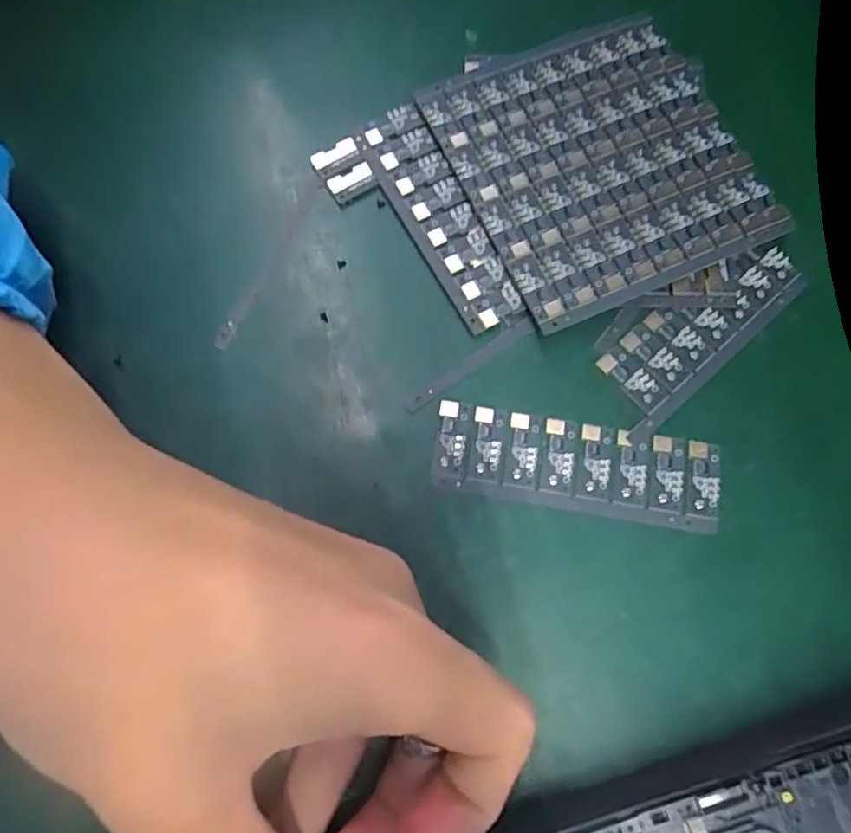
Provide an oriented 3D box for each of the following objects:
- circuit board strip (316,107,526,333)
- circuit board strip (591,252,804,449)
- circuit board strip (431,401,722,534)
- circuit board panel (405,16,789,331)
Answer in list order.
[{"bbox_3d":[-0.001,-0.070,0.234,0.042,0.004,0.094,-28,78,-9],"label":"circuit board strip"},{"bbox_3d":[0.099,-0.033,0.230,0.091,0.004,0.029,-40,80,-11],"label":"circuit board strip"},{"bbox_3d":[0.051,0.017,0.214,0.096,0.004,0.029,9,75,1],"label":"circuit board strip"},{"bbox_3d":[0.067,-0.096,0.242,0.106,0.007,0.106,-23,77,-8],"label":"circuit board panel"}]

